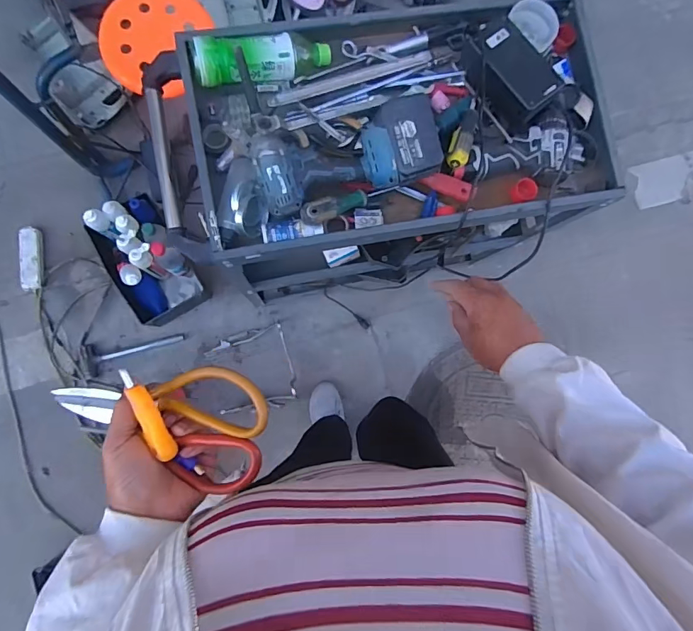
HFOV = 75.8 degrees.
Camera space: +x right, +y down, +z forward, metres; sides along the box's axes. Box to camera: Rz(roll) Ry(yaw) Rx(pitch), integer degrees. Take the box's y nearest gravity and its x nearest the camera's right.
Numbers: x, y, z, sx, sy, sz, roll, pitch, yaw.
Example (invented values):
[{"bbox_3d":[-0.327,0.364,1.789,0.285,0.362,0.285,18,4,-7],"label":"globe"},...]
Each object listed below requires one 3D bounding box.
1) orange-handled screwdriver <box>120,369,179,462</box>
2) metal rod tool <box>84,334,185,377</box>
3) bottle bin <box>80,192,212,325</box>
[{"bbox_3d":[-0.163,0.082,0.364,0.017,0.010,0.082,-24,101,-7],"label":"orange-handled screwdriver"},{"bbox_3d":[-0.616,0.112,1.288,0.295,0.038,0.095,-10,87,-6],"label":"metal rod tool"},{"bbox_3d":[-0.546,-0.143,1.226,0.192,0.216,0.307,-32,89,-7],"label":"bottle bin"}]

